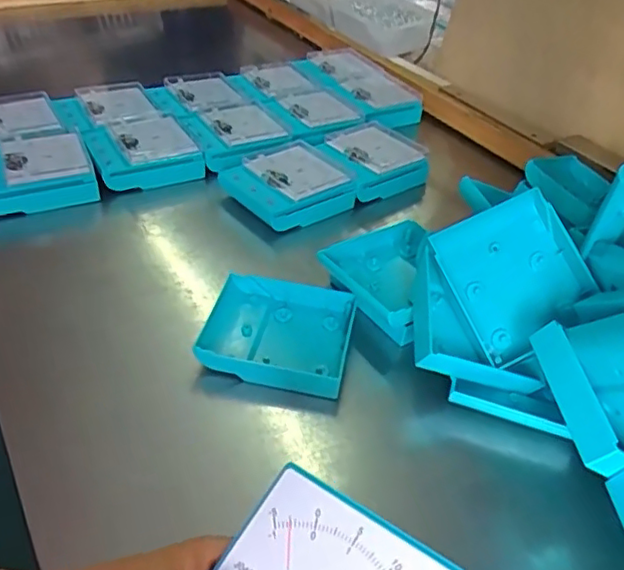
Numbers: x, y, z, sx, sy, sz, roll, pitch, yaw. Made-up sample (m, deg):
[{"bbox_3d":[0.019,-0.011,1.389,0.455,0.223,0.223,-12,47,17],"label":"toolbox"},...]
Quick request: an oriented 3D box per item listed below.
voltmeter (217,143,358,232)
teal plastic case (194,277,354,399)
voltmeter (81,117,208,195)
[{"bbox_3d":[-0.026,-0.106,0.678,0.117,0.058,0.108,-23,47,-30],"label":"voltmeter"},{"bbox_3d":[-0.027,0.040,0.503,0.114,0.028,0.105,10,39,6],"label":"teal plastic case"},{"bbox_3d":[-0.198,-0.155,0.705,0.118,0.038,0.104,-14,43,-22],"label":"voltmeter"}]

